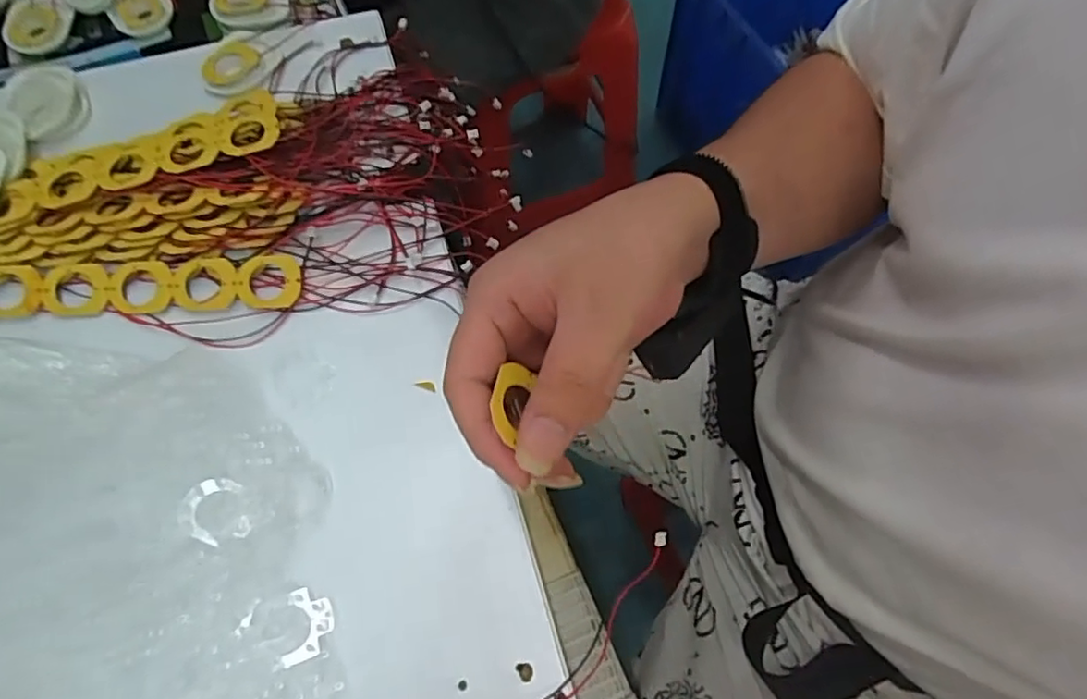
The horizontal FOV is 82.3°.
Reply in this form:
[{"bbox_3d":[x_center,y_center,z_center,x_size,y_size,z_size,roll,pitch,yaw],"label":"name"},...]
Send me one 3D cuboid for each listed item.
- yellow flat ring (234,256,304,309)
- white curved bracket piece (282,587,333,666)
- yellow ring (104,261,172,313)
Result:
[{"bbox_3d":[-0.165,-0.041,0.375,0.037,0.004,0.033,-6,82,-8],"label":"yellow flat ring"},{"bbox_3d":[-0.112,0.133,0.299,0.021,0.004,0.033,2,63,-5],"label":"white curved bracket piece"},{"bbox_3d":[-0.245,-0.038,0.377,0.041,0.004,0.032,-4,83,2],"label":"yellow ring"}]

